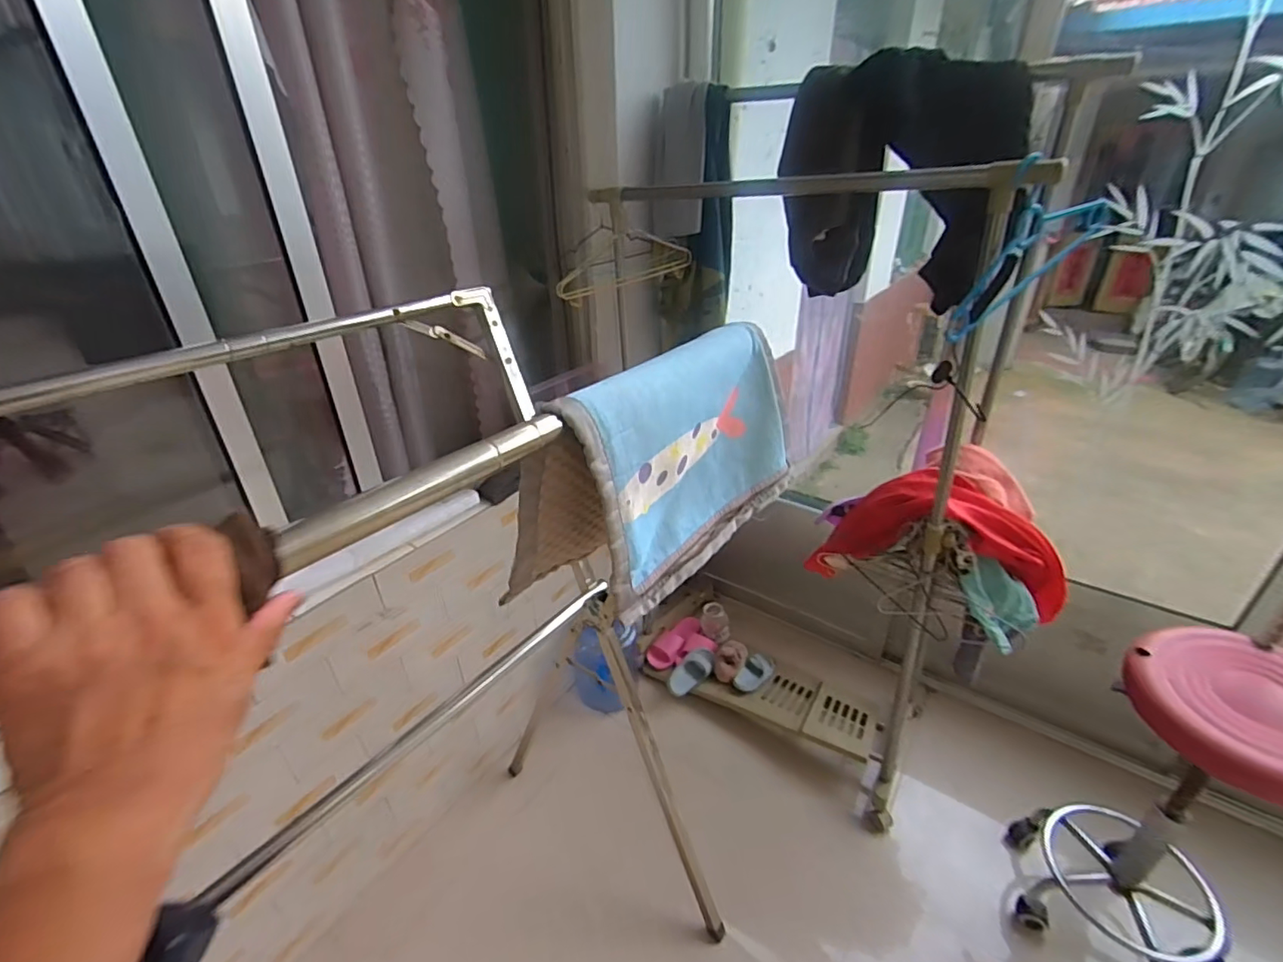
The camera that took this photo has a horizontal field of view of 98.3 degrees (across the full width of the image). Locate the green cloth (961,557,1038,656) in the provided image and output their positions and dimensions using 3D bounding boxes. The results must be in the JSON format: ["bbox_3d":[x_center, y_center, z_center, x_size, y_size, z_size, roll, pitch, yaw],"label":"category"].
[{"bbox_3d":[0.705,0.237,1.077,0.119,0.144,0.116,-13,32,-20],"label":"green cloth"}]

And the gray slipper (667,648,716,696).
[{"bbox_3d":[0.159,0.608,1.776,0.164,0.061,0.090,-25,38,-35],"label":"gray slipper"}]

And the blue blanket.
[{"bbox_3d":[0.029,-0.015,0.609,0.089,0.242,0.370,26,39,38],"label":"blue blanket"}]

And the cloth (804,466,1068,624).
[{"bbox_3d":[0.620,0.125,1.176,0.477,0.279,0.159,12,33,22],"label":"cloth"}]

